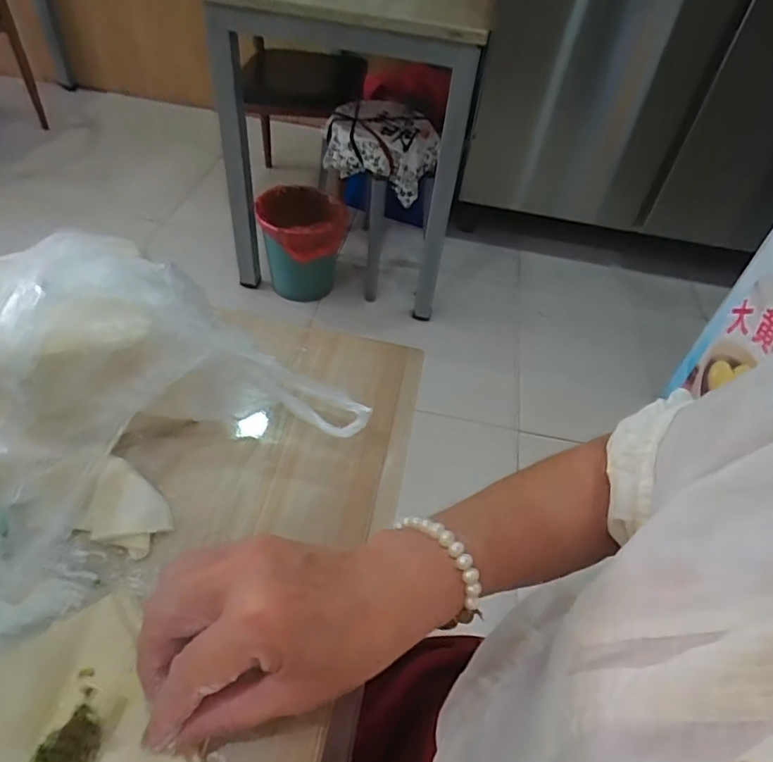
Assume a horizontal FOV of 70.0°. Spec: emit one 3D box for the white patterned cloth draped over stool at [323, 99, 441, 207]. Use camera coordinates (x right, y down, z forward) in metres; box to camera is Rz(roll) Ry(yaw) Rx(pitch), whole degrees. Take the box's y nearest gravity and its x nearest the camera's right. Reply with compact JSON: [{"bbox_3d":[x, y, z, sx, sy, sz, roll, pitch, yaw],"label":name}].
[{"bbox_3d":[-0.013,-0.606,1.458,0.268,0.159,0.229,24,49,15],"label":"white patterned cloth draped over stool"}]

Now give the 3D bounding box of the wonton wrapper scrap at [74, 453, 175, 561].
[{"bbox_3d":[-0.144,0.071,0.311,0.040,0.026,0.039,18,48,10],"label":"wonton wrapper scrap"}]

